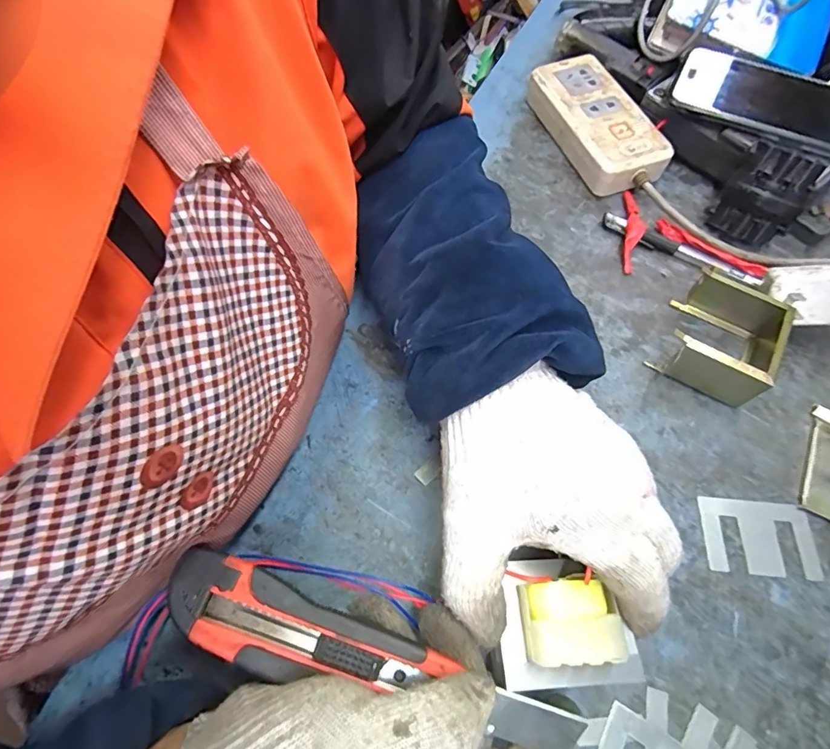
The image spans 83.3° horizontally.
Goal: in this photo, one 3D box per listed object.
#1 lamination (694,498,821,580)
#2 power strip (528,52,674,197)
[{"bbox_3d":[0.210,0.099,0.285,0.065,0.004,0.043,5,63,3],"label":"lamination"},{"bbox_3d":[0.165,-0.227,0.426,0.066,0.036,0.149,-18,64,-8],"label":"power strip"}]

